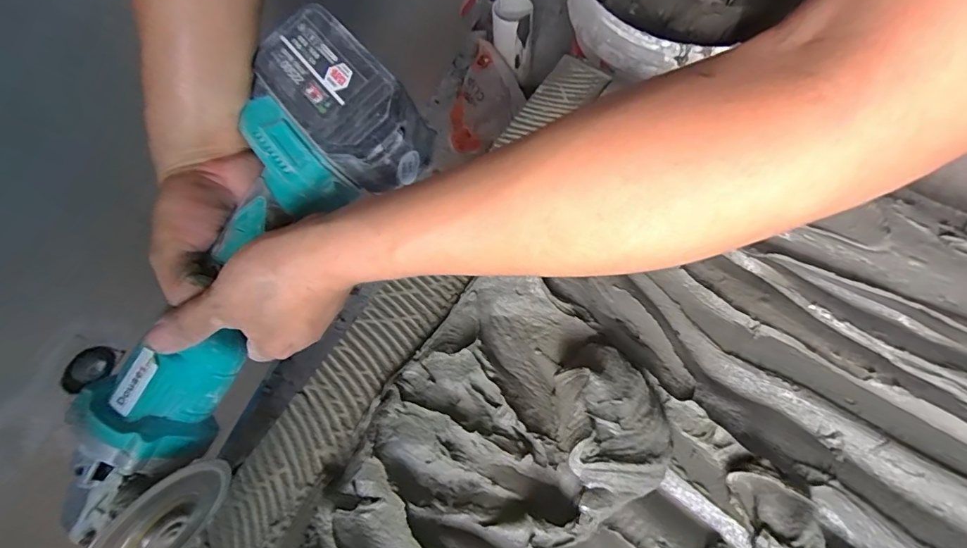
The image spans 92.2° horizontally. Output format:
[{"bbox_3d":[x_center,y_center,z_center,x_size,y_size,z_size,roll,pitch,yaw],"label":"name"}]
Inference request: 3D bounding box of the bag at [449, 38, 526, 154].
[{"bbox_3d":[0.015,-0.353,0.921,0.132,0.045,0.193,3,95,2],"label":"bag"}]

